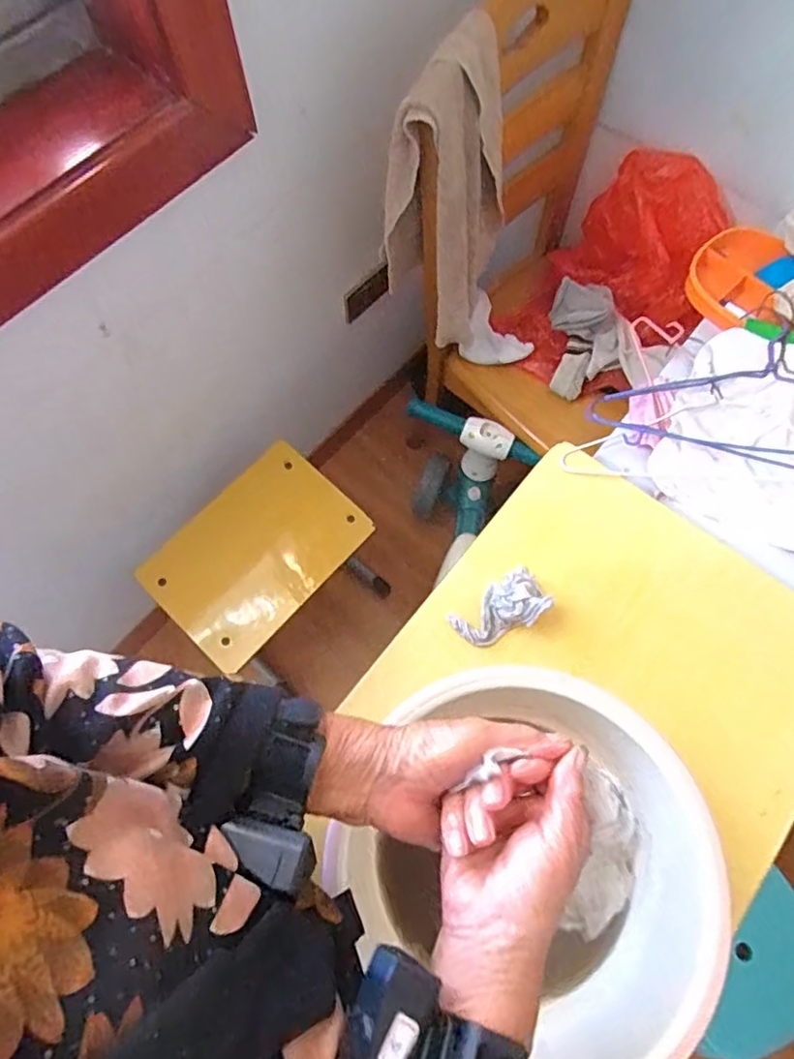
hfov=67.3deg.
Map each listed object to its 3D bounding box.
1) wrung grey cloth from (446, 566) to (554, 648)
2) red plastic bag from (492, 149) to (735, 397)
[{"bbox_3d":[0.110,0.082,0.611,0.098,0.044,0.054,-34,74,-11],"label":"wrung grey cloth"},{"bbox_3d":[0.334,-0.401,0.952,0.273,0.233,0.284,35,74,12],"label":"red plastic bag"}]

